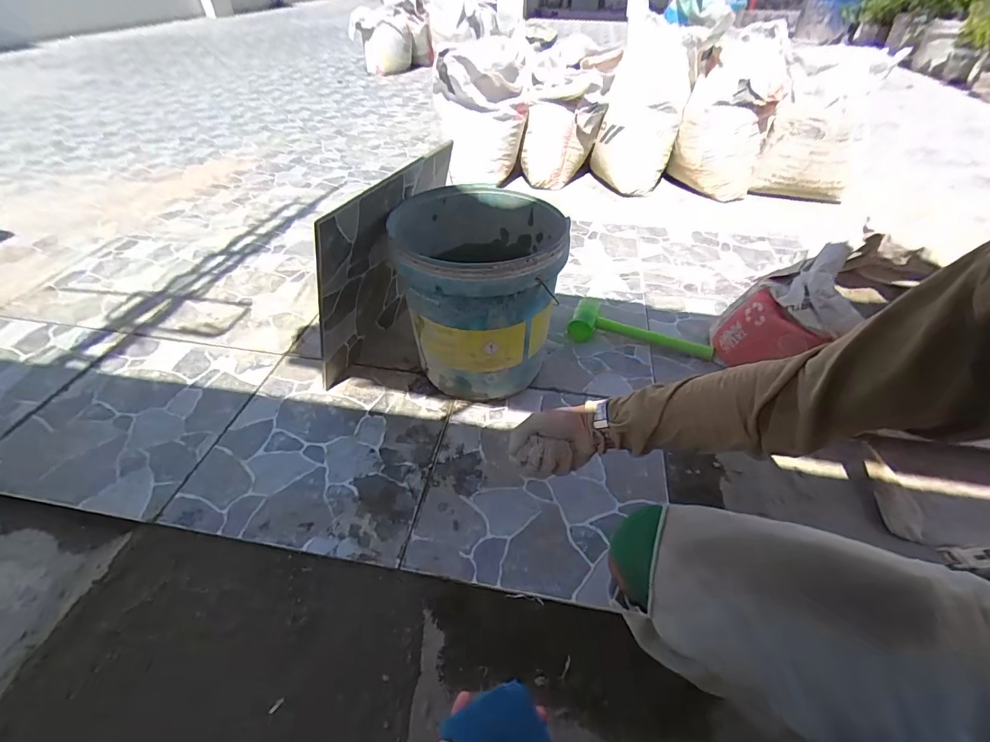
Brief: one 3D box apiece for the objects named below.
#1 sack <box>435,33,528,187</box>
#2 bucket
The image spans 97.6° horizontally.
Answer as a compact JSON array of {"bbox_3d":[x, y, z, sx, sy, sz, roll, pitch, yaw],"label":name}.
[{"bbox_3d":[-0.049,-0.893,1.504,0.298,0.392,0.336,-1,46,-2],"label":"sack"},{"bbox_3d":[-0.031,-0.145,0.848,0.276,0.320,0.286,1,44,-1],"label":"bucket"}]

